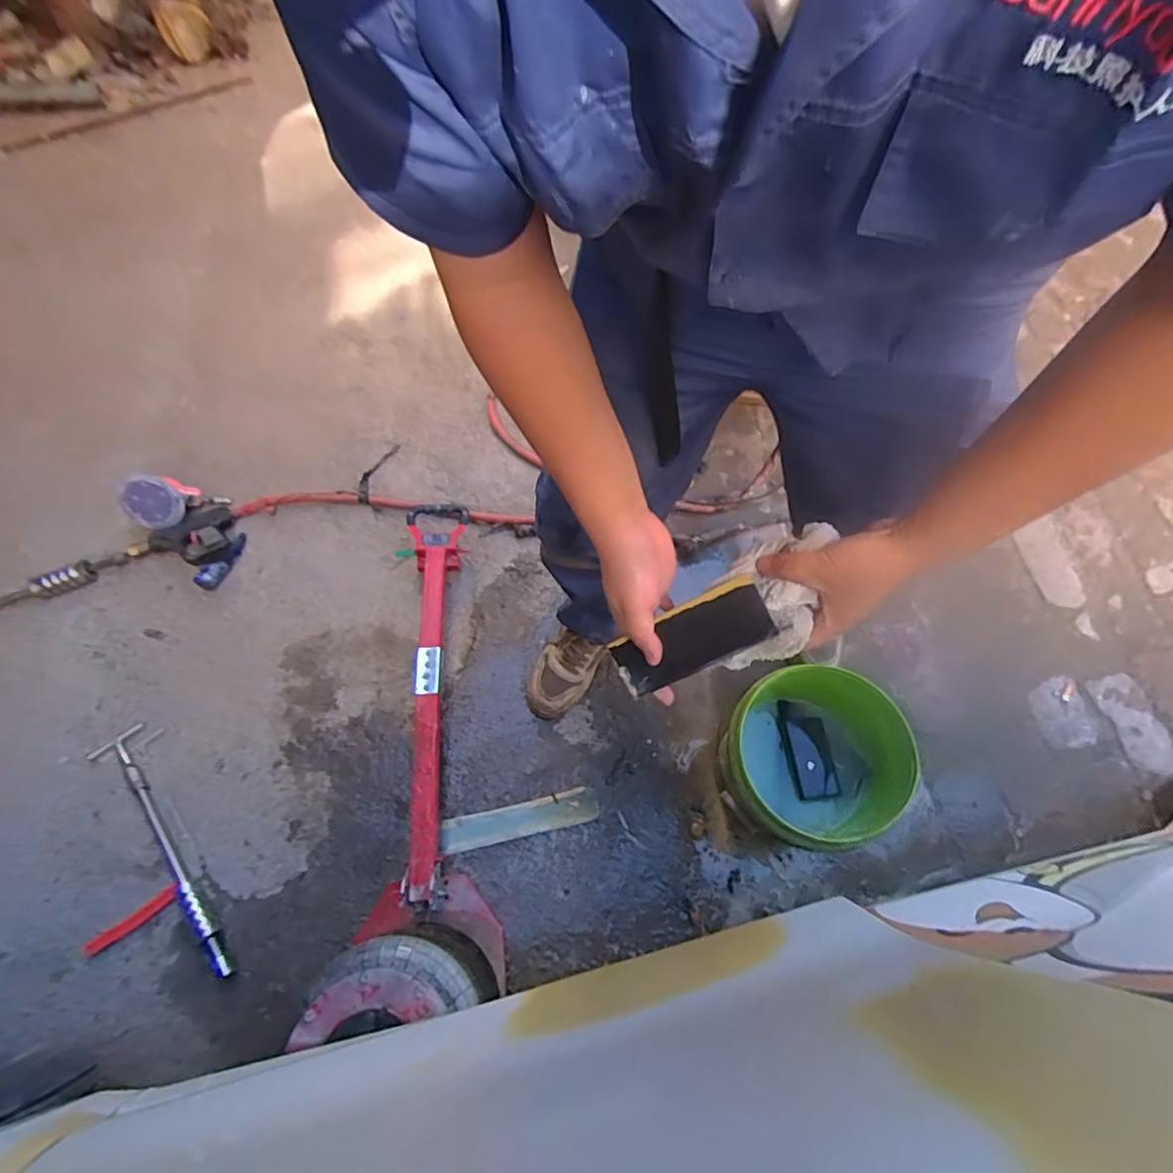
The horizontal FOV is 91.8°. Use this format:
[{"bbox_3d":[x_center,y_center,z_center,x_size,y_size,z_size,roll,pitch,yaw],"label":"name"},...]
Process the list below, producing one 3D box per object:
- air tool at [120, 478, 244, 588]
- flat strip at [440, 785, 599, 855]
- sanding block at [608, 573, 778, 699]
[{"bbox_3d":[-0.813,-0.119,1.148,0.279,0.079,0.180,35,68,18],"label":"air tool"},{"bbox_3d":[-0.114,0.401,0.976,0.267,0.010,0.056,-9,60,-12],"label":"flat strip"},{"bbox_3d":[0.091,0.046,0.500,0.136,0.012,0.057,-26,83,8],"label":"sanding block"}]

